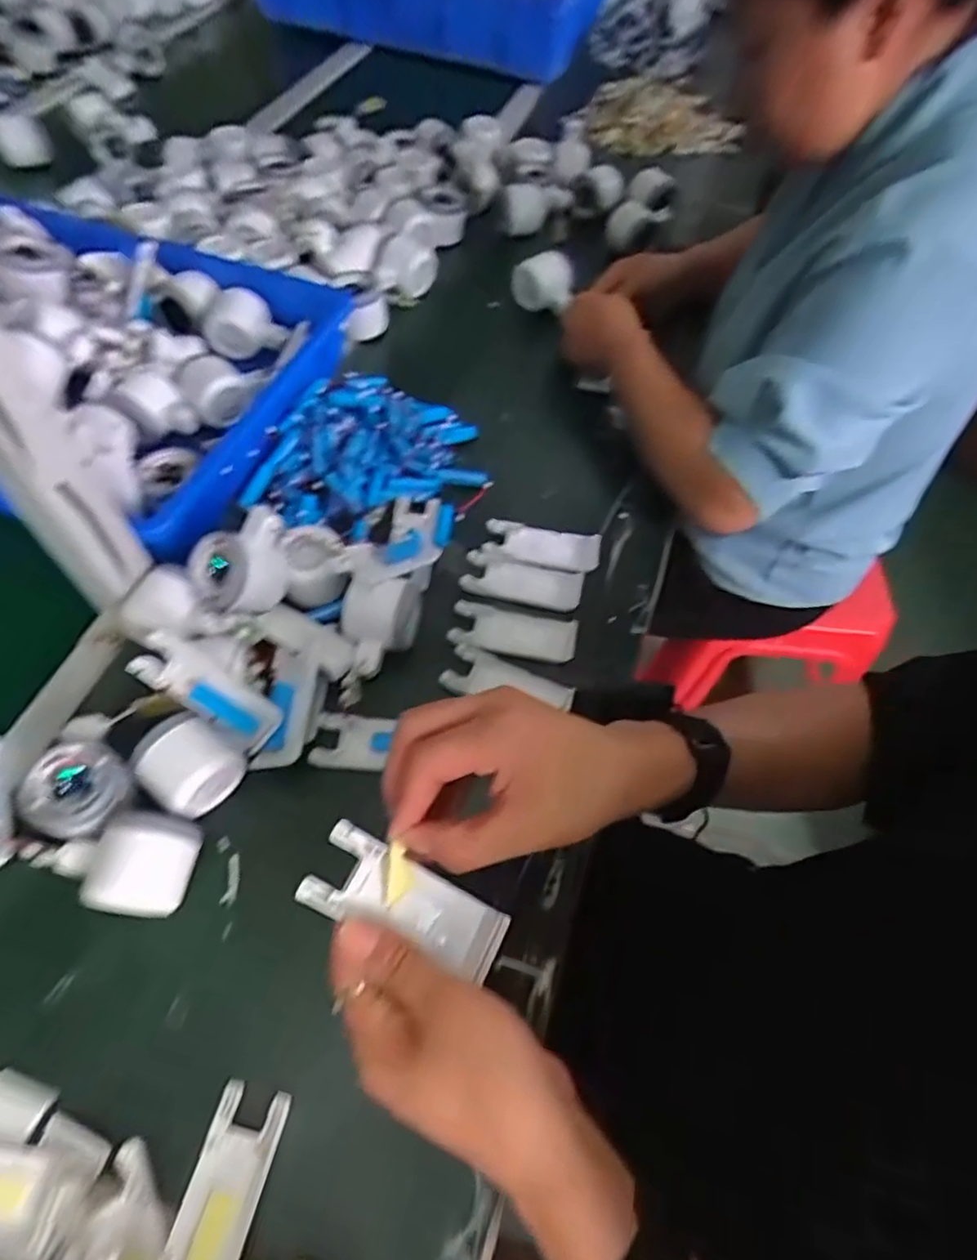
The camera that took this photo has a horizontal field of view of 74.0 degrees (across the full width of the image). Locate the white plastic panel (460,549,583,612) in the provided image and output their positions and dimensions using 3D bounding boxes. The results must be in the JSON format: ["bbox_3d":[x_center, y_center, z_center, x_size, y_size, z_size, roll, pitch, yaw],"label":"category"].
[{"bbox_3d":[0.031,-0.044,0.585,0.105,0.008,0.043,12,60,3],"label":"white plastic panel"}]

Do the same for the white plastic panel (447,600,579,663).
[{"bbox_3d":[0.022,0.000,0.554,0.105,0.007,0.045,11,59,2],"label":"white plastic panel"}]

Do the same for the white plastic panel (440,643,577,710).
[{"bbox_3d":[0.016,0.045,0.527,0.103,0.006,0.043,22,61,9],"label":"white plastic panel"}]

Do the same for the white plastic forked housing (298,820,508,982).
[{"bbox_3d":[-0.041,0.137,0.326,0.103,0.022,0.040,33,59,-16],"label":"white plastic forked housing"}]

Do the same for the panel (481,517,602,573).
[{"bbox_3d":[0.050,-0.079,0.602,0.106,0.008,0.041,12,60,3],"label":"panel"}]

